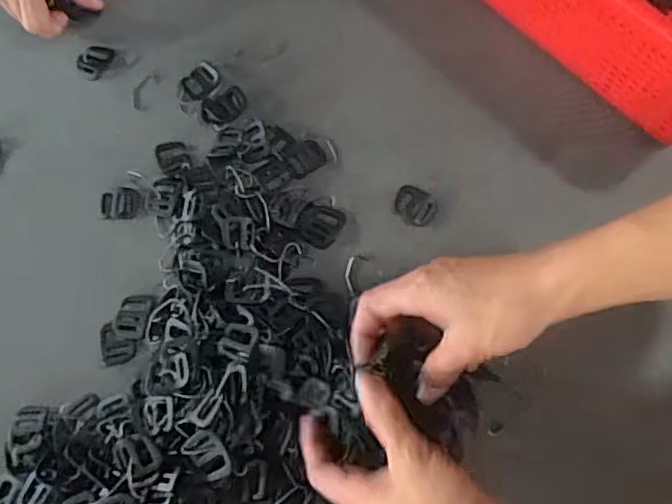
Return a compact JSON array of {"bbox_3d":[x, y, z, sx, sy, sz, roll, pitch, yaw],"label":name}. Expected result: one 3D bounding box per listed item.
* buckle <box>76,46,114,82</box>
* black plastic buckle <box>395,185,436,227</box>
[{"bbox_3d":[-0.204,-0.161,0.548,0.025,0.005,0.032,32,75,13],"label":"buckle"},{"bbox_3d":[0.060,-0.036,0.501,0.031,0.004,0.030,20,72,9],"label":"black plastic buckle"}]

